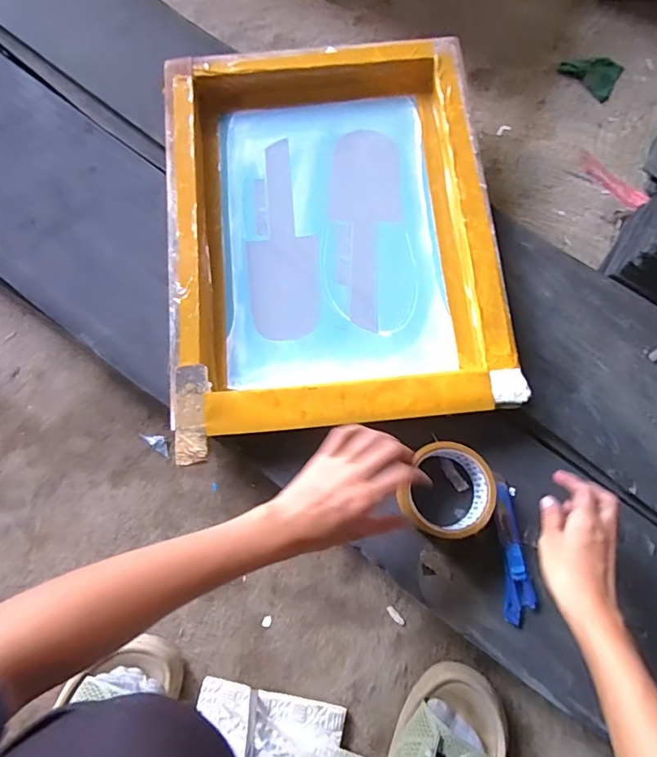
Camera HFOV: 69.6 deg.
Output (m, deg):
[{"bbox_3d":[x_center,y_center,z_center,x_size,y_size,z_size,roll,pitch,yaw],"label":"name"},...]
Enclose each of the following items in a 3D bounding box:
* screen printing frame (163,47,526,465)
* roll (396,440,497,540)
[{"bbox_3d":[-0.001,-0.175,0.555,0.359,0.051,0.462,-6,76,-2],"label":"screen printing frame"},{"bbox_3d":[0.121,0.114,0.481,0.087,0.045,0.090,0,77,-1],"label":"roll"}]

